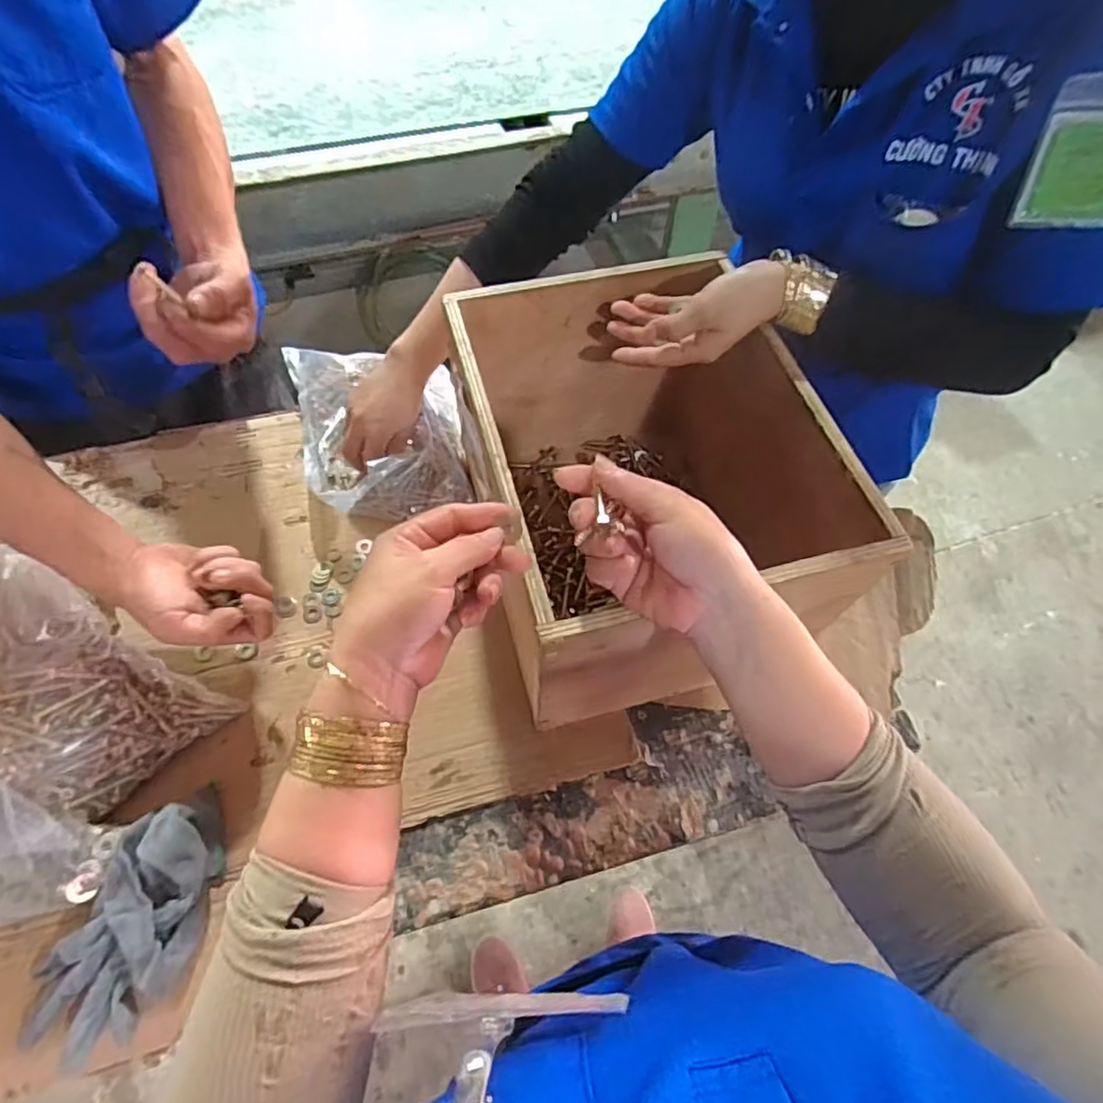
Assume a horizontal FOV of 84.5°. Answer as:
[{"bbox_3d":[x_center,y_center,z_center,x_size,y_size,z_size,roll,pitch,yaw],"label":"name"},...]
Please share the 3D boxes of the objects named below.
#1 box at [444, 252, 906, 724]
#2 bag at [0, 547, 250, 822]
[{"bbox_3d":[0.070,-0.054,0.557,0.251,0.241,0.326,-13,62,-9],"label":"box"},{"bbox_3d":[-0.406,0.109,0.492,0.187,0.142,0.143,25,63,12],"label":"bag"}]

